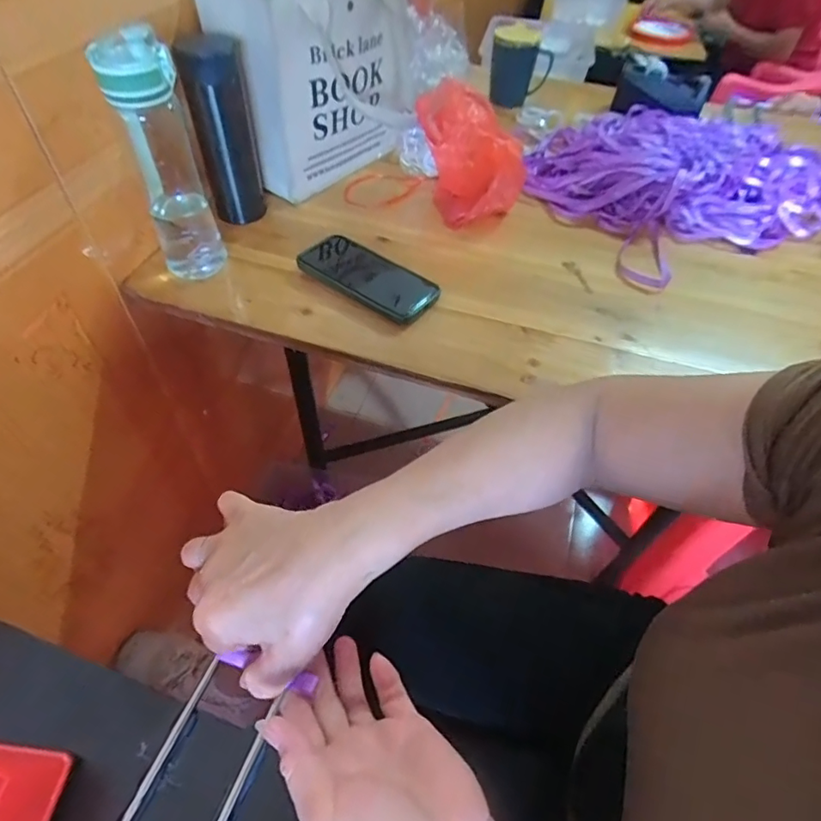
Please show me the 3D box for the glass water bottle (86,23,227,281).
[{"bbox_3d":[-0.251,-0.246,0.537,0.068,0.243,0.058,-20,55,-18],"label":"glass water bottle"}]

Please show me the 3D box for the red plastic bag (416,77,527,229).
[{"bbox_3d":[0.078,-0.331,0.671,0.095,0.143,0.137,-16,54,-15],"label":"red plastic bag"}]

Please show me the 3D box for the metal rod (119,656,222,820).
[{"bbox_3d":[-0.154,0.221,0.280,0.007,0.006,0.170,17,52,10],"label":"metal rod"}]

